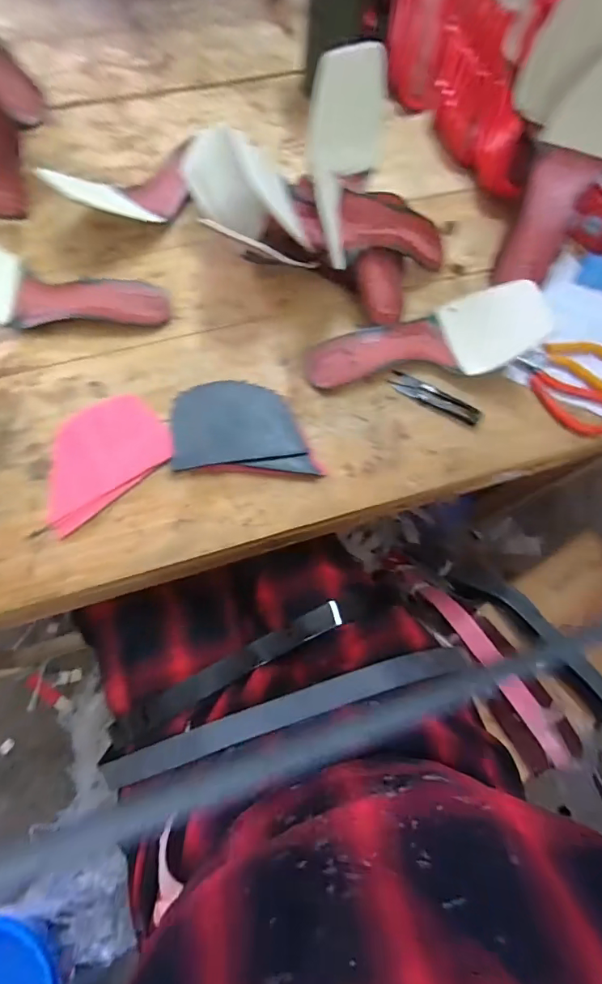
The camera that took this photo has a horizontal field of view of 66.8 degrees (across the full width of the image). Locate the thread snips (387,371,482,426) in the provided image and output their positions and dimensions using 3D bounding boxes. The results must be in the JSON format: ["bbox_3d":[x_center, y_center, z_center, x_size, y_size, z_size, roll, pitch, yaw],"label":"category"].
[{"bbox_3d":[0.146,-0.103,0.498,0.104,0.012,0.024,23,74,5],"label":"thread snips"}]

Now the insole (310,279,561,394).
[{"bbox_3d":[0.124,-0.168,0.479,0.229,0.065,0.085,-5,74,-3],"label":"insole"}]

